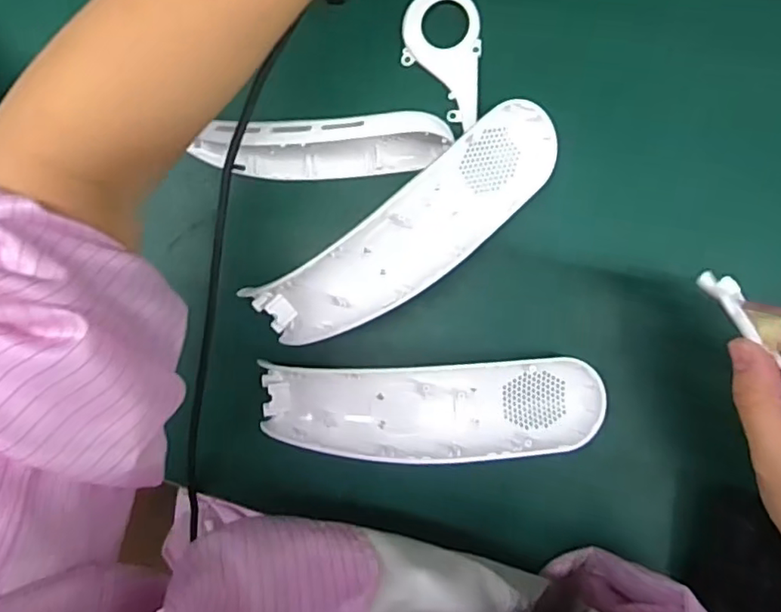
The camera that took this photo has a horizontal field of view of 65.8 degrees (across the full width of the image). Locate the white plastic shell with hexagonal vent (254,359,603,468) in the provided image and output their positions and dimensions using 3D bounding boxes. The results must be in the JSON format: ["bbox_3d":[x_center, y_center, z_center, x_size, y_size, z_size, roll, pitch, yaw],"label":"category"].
[{"bbox_3d":[0.021,0.057,0.344,0.197,0.044,0.053,0,90,7],"label":"white plastic shell with hexagonal vent"}]

